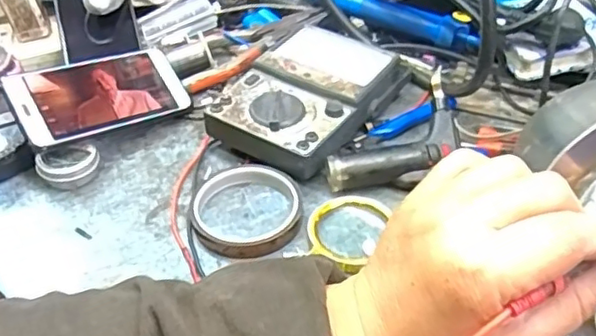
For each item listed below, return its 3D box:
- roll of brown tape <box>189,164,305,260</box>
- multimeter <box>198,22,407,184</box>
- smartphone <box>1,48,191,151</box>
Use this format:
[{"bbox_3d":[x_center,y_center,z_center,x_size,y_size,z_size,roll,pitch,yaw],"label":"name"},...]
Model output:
[{"bbox_3d":[-0.040,0.034,0.494,0.086,0.016,0.090,-1,42,1],"label":"roll of brown tape"},{"bbox_3d":[0.011,-0.066,0.575,0.116,0.045,0.184,26,49,28],"label":"multimeter"},{"bbox_3d":[-0.178,-0.066,0.566,0.153,0.015,0.076,-23,74,-37],"label":"smartphone"}]

